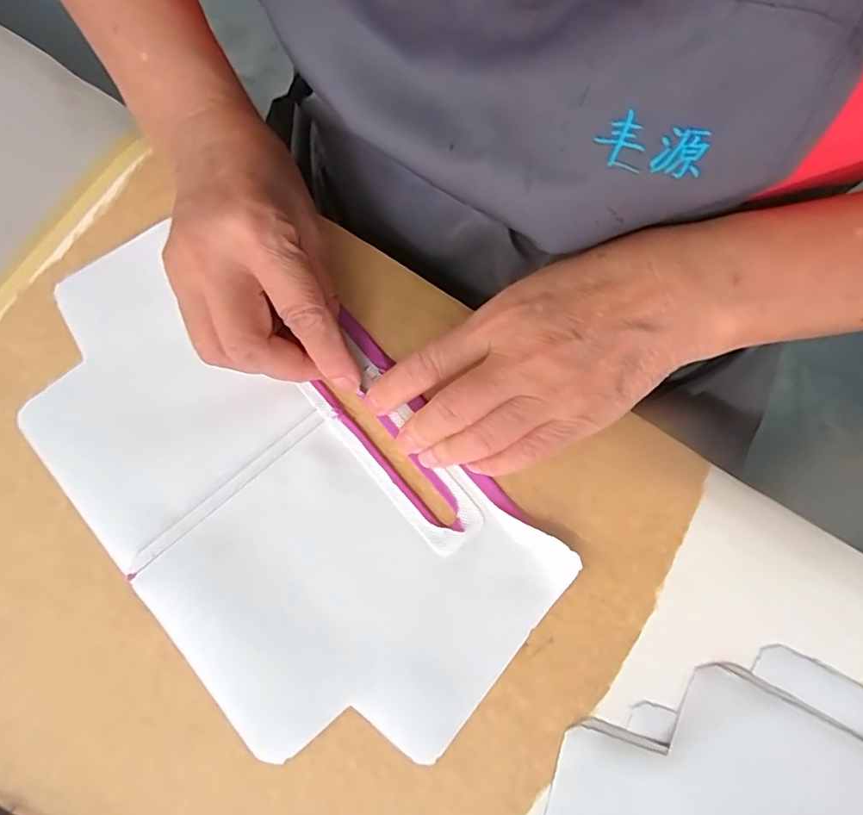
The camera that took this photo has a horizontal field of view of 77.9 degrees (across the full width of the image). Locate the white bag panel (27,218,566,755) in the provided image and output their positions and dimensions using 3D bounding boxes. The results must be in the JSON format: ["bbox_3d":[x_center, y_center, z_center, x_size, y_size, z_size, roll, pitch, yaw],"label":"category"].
[{"bbox_3d":[-0.081,0.033,0.267,0.159,0.007,0.287,-41,82,-10],"label":"white bag panel"}]

